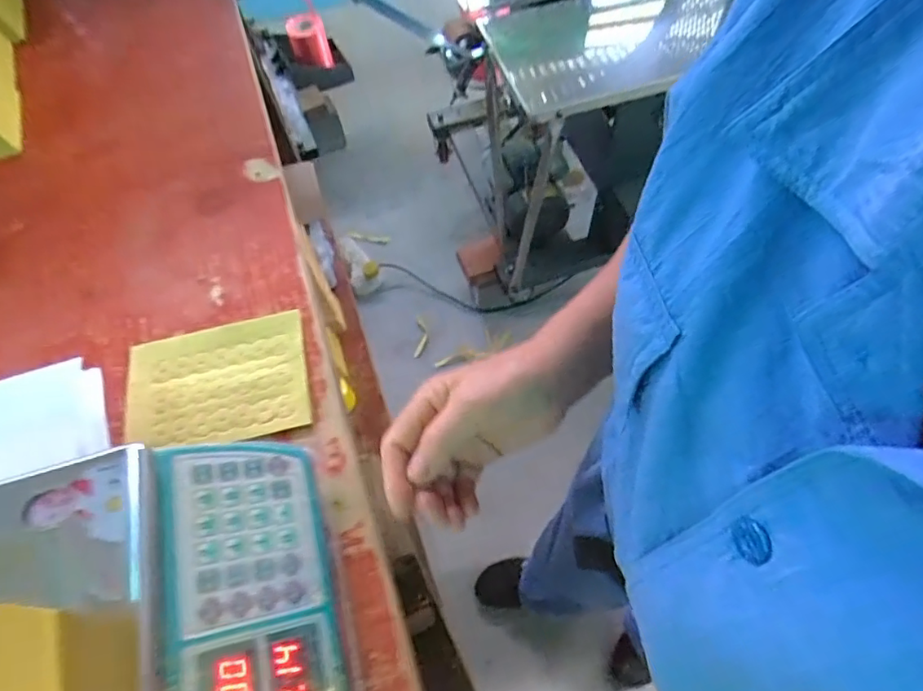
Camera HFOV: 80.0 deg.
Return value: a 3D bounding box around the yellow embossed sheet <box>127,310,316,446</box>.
[{"bbox_3d":[-0.220,0.034,0.498,0.158,0.004,0.117,-14,64,-5],"label":"yellow embossed sheet"}]

